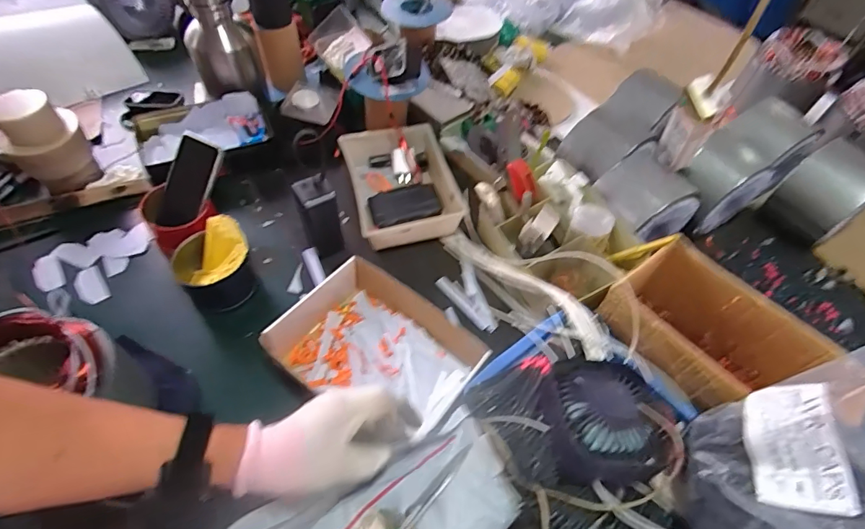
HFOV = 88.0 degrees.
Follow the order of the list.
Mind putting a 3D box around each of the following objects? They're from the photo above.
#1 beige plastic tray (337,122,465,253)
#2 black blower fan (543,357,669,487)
[{"bbox_3d":[-0.057,-0.147,0.807,0.175,0.058,0.253,-14,58,-13],"label":"beige plastic tray"},{"bbox_3d":[0.178,0.154,0.462,0.117,0.038,0.127,6,55,0],"label":"black blower fan"}]

